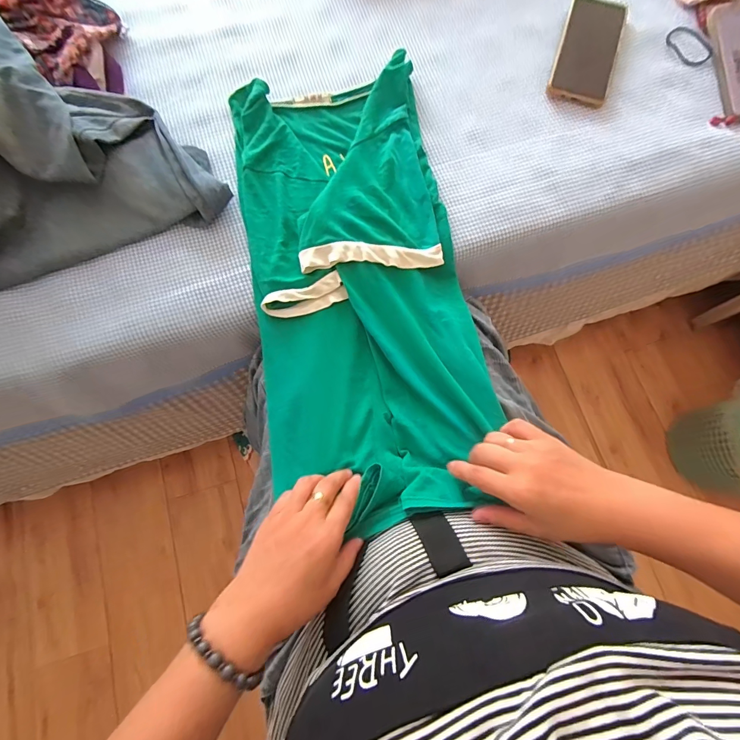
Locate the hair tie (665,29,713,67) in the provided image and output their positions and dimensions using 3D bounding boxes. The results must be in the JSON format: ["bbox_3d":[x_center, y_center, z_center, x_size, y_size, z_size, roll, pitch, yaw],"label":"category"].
[{"bbox_3d":[0.438,-0.444,0.518,0.040,0.009,0.063,-24,78,-4],"label":"hair tie"}]

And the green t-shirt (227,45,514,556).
[{"bbox_3d":[-0.015,-0.107,0.440,0.247,0.052,0.544,-11,80,-1],"label":"green t-shirt"}]

